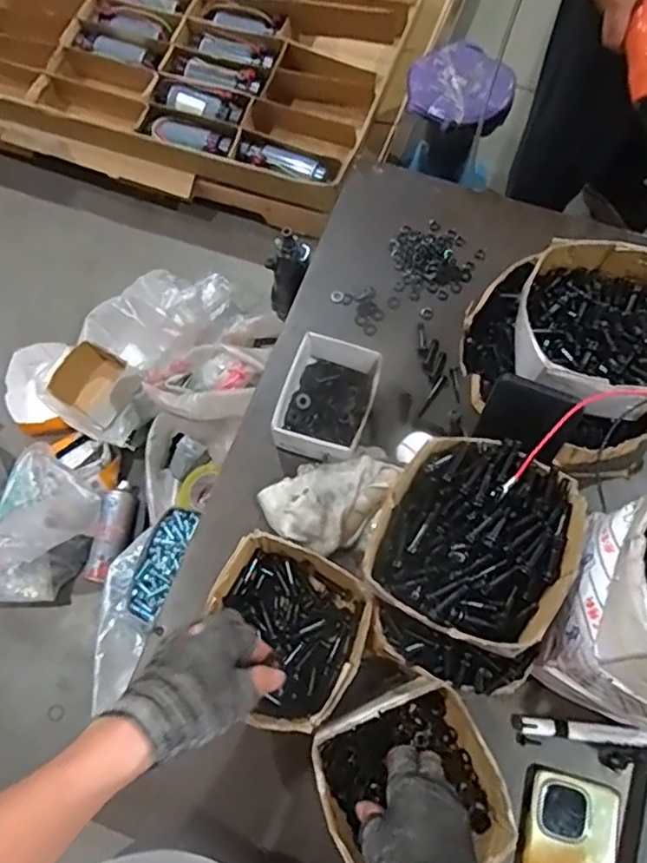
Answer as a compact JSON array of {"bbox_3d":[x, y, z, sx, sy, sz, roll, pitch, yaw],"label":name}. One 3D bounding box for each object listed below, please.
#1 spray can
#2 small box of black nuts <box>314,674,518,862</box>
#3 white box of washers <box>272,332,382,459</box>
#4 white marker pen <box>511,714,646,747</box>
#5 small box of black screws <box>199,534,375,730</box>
[{"bbox_3d":[-0.426,0.202,1.280,0.062,0.065,0.206,14,71,5],"label":"spray can"},{"bbox_3d":[0.073,0.300,0.539,0.143,0.075,0.136,-20,72,-6],"label":"small box of black nuts"},{"bbox_3d":[0.006,-0.032,0.671,0.093,0.053,0.128,17,72,6],"label":"white box of washers"},{"bbox_3d":[0.249,0.275,0.573,0.146,0.017,0.016,5,71,3],"label":"white marker pen"},{"bbox_3d":[-0.036,0.185,0.584,0.140,0.070,0.145,26,73,9],"label":"small box of black screws"}]

